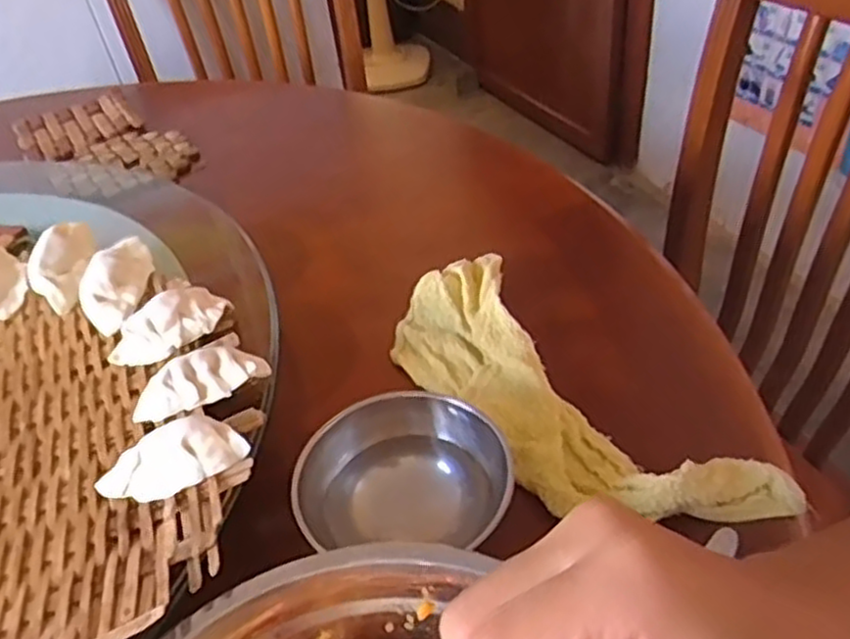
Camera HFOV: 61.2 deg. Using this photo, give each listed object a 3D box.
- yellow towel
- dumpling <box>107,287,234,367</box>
[{"bbox_3d":[0.079,0.043,0.449,0.109,0.024,0.267,-29,45,-23],"label":"yellow towel"},{"bbox_3d":[-0.162,0.002,0.454,0.076,0.025,0.033,-26,44,-20],"label":"dumpling"}]

